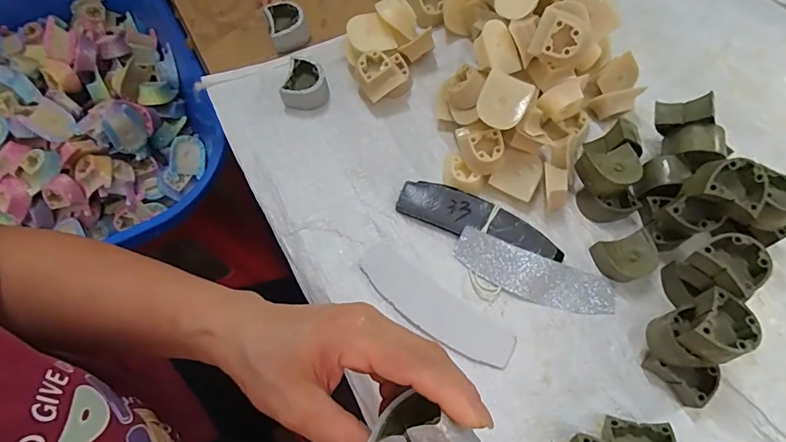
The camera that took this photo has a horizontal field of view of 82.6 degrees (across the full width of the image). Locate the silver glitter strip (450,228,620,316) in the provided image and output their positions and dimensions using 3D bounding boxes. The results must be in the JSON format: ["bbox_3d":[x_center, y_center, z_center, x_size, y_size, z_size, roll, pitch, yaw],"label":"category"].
[{"bbox_3d":[0.127,0.049,0.401,0.144,0.013,0.043,20,69,6],"label":"silver glitter strip"}]

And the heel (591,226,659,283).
[{"bbox_3d":[0.207,0.034,0.401,0.047,0.026,0.038,-13,69,-7],"label":"heel"}]

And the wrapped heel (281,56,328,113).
[{"bbox_3d":[-0.090,-0.143,0.466,0.045,0.033,0.046,4,68,-1],"label":"wrapped heel"}]

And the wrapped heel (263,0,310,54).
[{"bbox_3d":[-0.115,-0.215,0.490,0.040,0.034,0.044,-17,70,-9],"label":"wrapped heel"}]

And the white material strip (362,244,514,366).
[{"bbox_3d":[0.037,0.076,0.397,0.147,0.006,0.045,32,73,11],"label":"white material strip"}]

